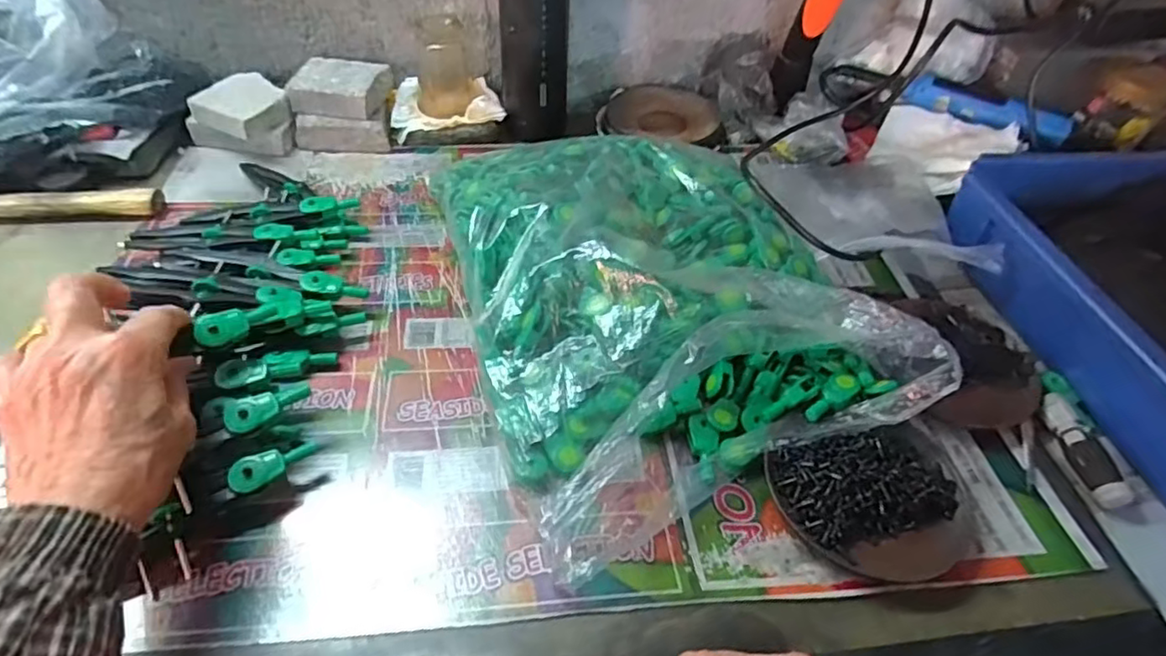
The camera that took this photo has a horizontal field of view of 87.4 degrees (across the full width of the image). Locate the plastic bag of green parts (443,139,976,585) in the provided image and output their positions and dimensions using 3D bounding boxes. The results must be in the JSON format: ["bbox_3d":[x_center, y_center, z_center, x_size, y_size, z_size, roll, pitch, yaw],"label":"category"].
[{"bbox_3d":[0.044,-0.032,0.422,0.249,0.076,0.313,-14,50,-16],"label":"plastic bag of green parts"}]

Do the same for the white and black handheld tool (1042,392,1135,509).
[{"bbox_3d":[0.315,0.075,0.384,0.015,0.016,0.075,1,47,-3],"label":"white and black handheld tool"}]

